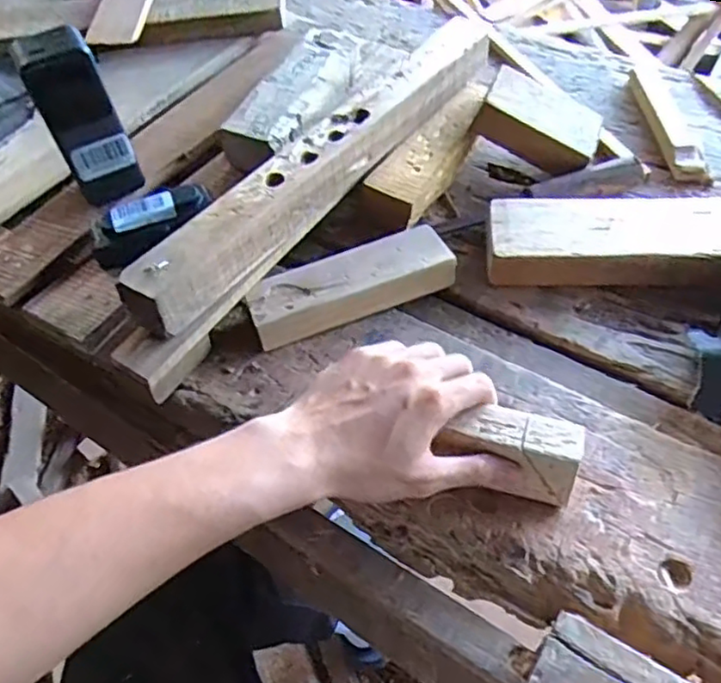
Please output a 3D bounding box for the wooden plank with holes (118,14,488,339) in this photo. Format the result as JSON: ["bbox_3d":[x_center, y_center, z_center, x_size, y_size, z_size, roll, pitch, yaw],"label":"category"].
[{"bbox_3d":[-0.021,-0.167,0.580,0.046,0.054,0.451,30,60,24],"label":"wooden plank with holes"}]

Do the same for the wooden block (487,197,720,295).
[{"bbox_3d":[0.247,-0.084,0.545,0.274,0.043,0.088,2,52,5],"label":"wooden block"}]

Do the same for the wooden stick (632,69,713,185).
[{"bbox_3d":[0.314,-0.227,0.668,0.033,0.015,0.182,-2,52,2],"label":"wooden stick"}]

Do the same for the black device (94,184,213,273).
[{"bbox_3d":[-0.173,-0.102,0.543,0.103,0.030,0.034,-33,57,-20],"label":"black device"}]

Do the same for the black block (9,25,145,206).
[{"bbox_3d":[-0.226,-0.180,0.539,0.056,0.138,0.043,-22,54,-13],"label":"black block"}]

